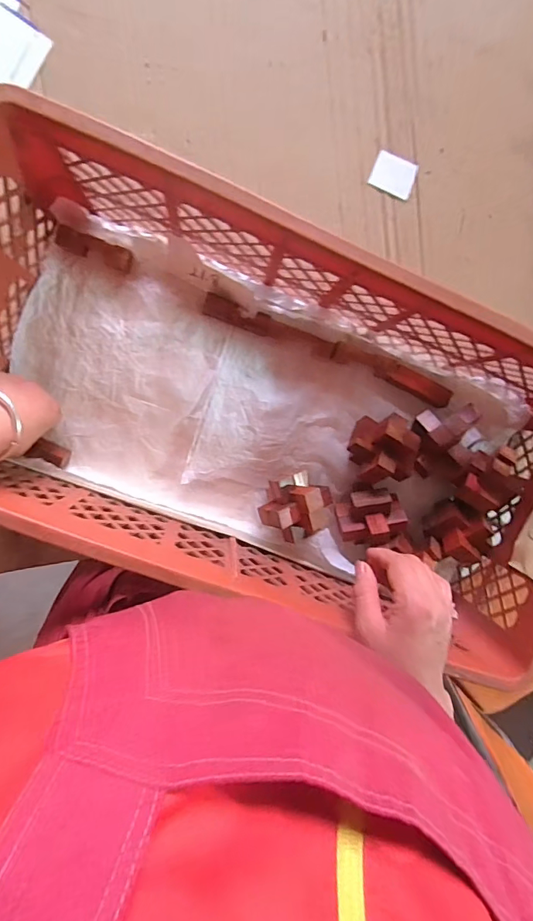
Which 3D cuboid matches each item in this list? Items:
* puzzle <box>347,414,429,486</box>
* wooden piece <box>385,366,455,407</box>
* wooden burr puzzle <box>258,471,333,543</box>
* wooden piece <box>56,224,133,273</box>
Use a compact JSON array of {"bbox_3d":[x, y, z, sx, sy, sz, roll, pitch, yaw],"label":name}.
[{"bbox_3d":[0.140,-0.014,0.521,0.082,0.071,0.075,0,95,-6],"label":"puzzle"},{"bbox_3d":[0.193,-0.094,0.548,0.084,0.020,0.023,29,91,-7],"label":"wooden piece"},{"bbox_3d":[0.034,0.054,0.520,0.083,0.064,0.073,-16,96,-4],"label":"wooden burr puzzle"},{"bbox_3d":[-0.193,-0.239,0.494,0.085,0.018,0.025,21,92,-7],"label":"wooden piece"}]

